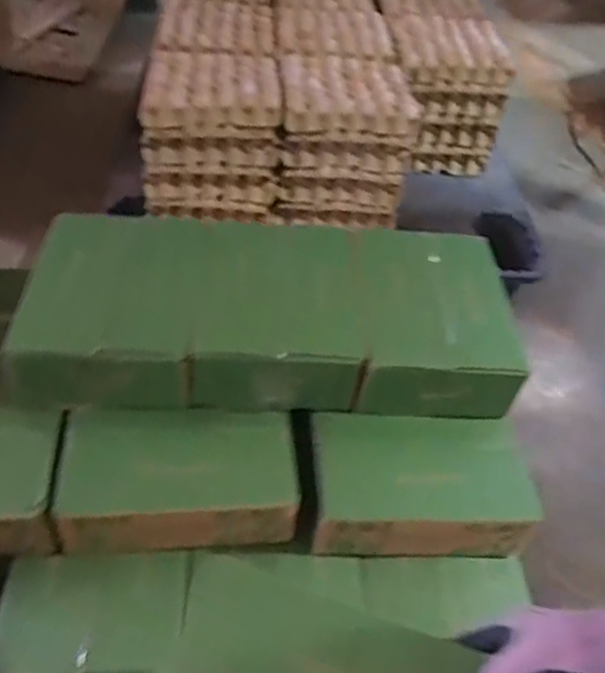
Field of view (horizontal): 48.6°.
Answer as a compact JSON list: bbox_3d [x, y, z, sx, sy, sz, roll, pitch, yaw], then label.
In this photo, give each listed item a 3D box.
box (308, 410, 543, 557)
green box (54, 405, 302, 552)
[{"bbox_3d":[0.139,0.176,0.800,0.258,0.086,0.146,2,47,-5],"label":"box"},{"bbox_3d":[-0.138,0.160,0.774,0.265,0.081,0.147,-2,48,-9],"label":"green box"}]

